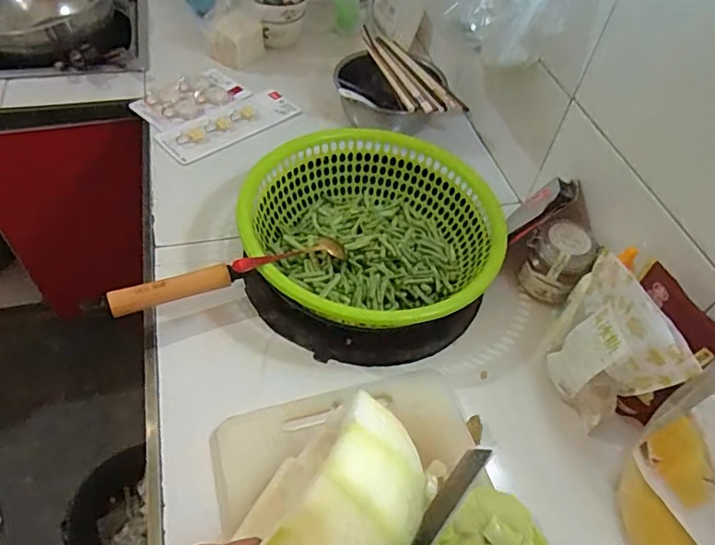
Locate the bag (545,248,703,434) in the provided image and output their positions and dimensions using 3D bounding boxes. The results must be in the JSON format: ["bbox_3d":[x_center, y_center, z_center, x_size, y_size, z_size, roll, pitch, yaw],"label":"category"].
[{"bbox_3d":[0.264,0.094,0.596,0.055,0.198,0.145,-12,54,-15],"label":"bag"}]

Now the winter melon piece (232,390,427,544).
[{"bbox_3d":[-0.015,0.176,0.364,0.093,0.089,0.165,34,56,20],"label":"winter melon piece"}]

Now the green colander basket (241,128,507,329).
[{"bbox_3d":[0.016,-0.055,0.744,0.325,0.105,0.335,3,52,-4],"label":"green colander basket"}]

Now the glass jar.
[{"bbox_3d":[0.272,-0.012,0.733,0.079,0.106,0.081,3,52,-4],"label":"glass jar"}]

